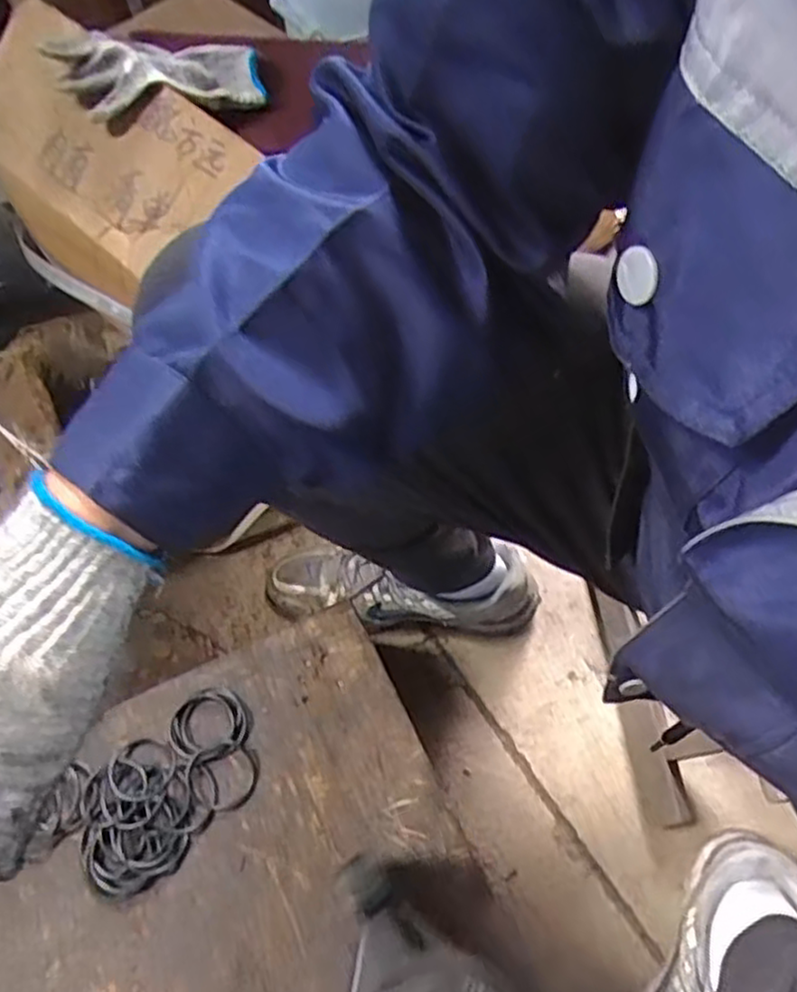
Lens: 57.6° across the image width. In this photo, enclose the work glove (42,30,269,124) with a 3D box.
[{"bbox_3d":[-0.211,-0.387,0.649,0.176,0.047,0.097,-16,63,-28],"label":"work glove"}]

